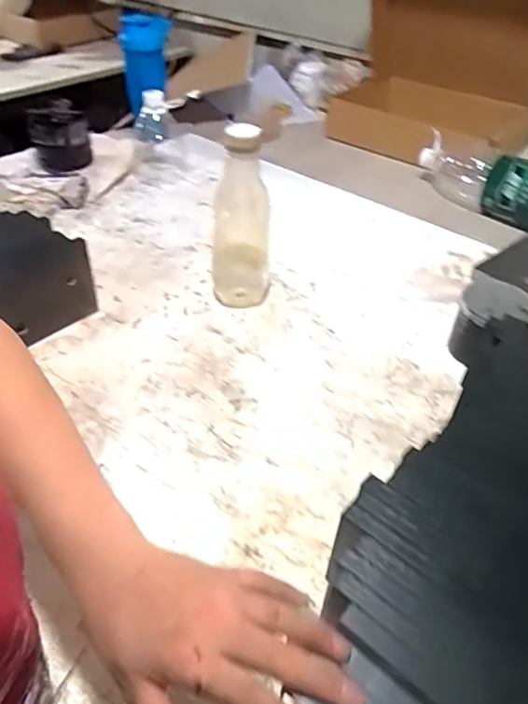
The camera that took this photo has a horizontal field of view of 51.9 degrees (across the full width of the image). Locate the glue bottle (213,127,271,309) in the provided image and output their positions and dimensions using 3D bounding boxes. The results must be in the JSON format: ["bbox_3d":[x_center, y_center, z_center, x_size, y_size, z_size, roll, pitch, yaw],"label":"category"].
[{"bbox_3d":[-0.027,-0.160,0.674,0.073,0.225,0.057,1,42,-5],"label":"glue bottle"}]

